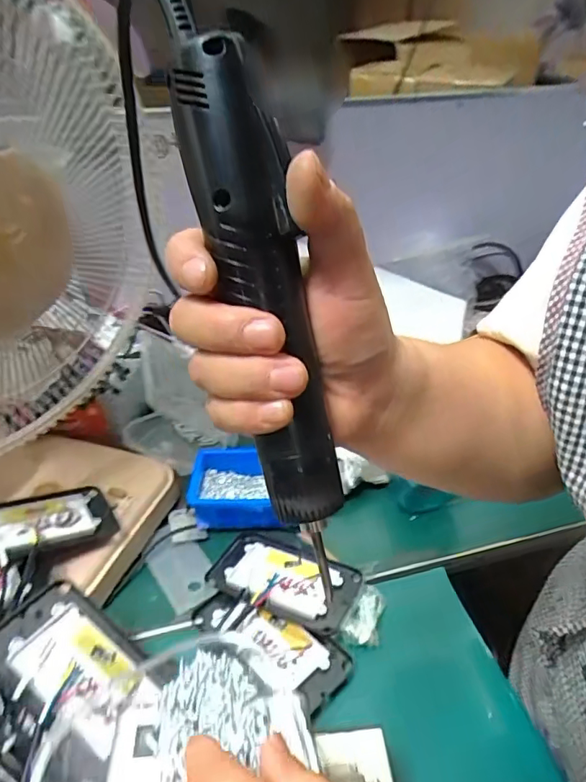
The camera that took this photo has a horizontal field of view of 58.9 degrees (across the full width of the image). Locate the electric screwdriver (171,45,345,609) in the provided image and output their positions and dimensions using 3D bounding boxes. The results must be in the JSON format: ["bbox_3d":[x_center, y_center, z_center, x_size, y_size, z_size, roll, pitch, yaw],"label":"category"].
[{"bbox_3d":[-0.011,-0.031,0.214,0.037,0.209,0.038,-17,11,-22],"label":"electric screwdriver"}]

